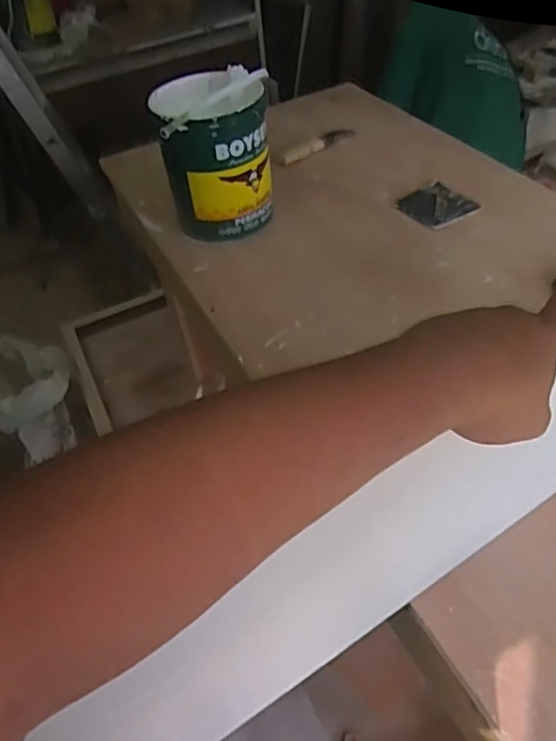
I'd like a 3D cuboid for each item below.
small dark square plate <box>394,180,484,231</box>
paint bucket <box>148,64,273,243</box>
[{"bbox_3d":[0.260,-0.270,0.952,0.104,0.007,0.104,-30,50,-20],"label":"small dark square plate"},{"bbox_3d":[-0.094,-0.337,0.912,0.154,0.221,0.164,-4,46,4],"label":"paint bucket"}]

